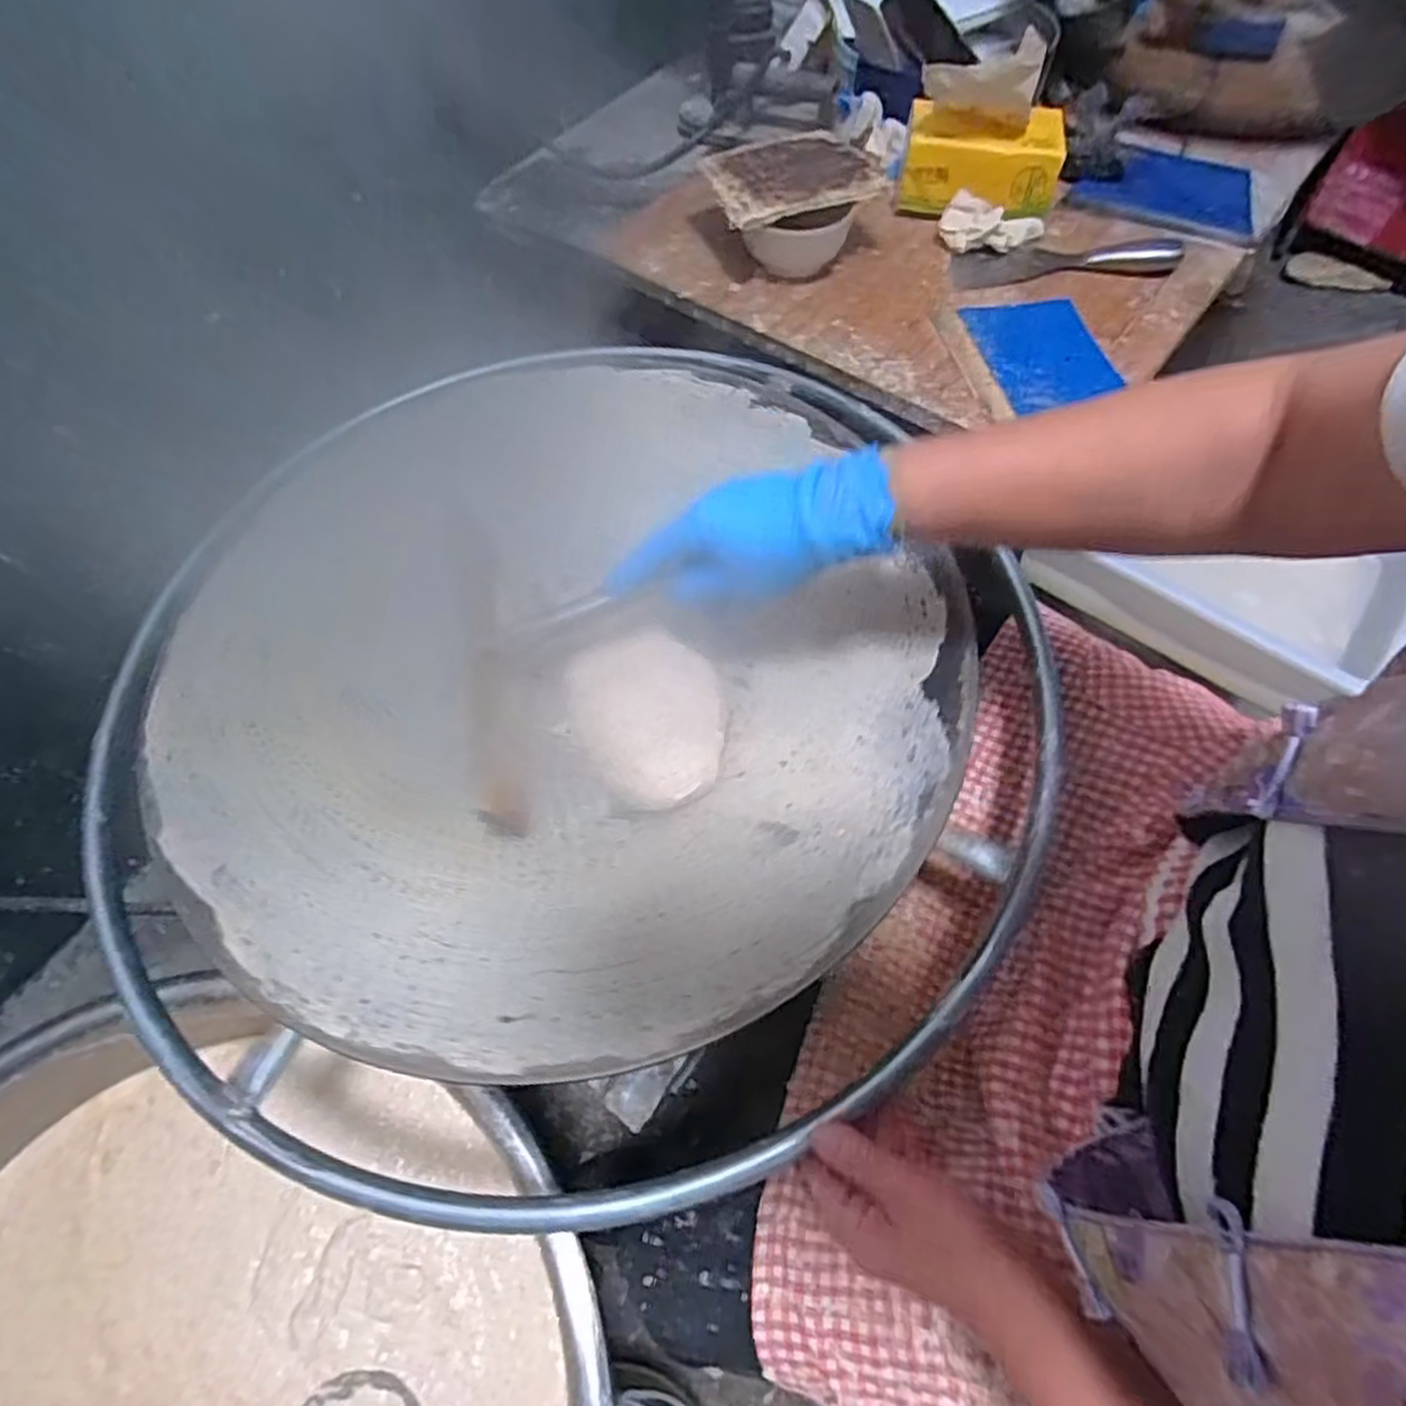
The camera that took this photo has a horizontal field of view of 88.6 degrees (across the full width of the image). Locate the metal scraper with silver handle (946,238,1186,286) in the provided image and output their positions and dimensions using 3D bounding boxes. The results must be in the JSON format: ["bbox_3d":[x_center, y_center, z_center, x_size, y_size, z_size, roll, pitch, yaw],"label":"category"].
[{"bbox_3d":[0.365,-0.451,0.733,0.218,0.024,0.054,0,62,1],"label":"metal scraper with silver handle"}]

